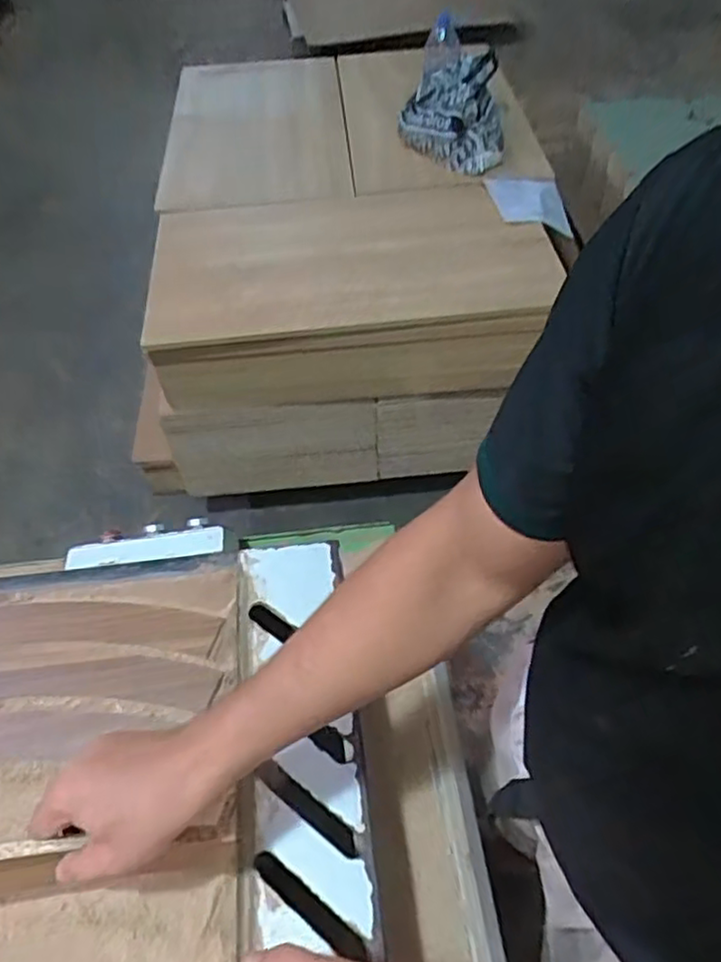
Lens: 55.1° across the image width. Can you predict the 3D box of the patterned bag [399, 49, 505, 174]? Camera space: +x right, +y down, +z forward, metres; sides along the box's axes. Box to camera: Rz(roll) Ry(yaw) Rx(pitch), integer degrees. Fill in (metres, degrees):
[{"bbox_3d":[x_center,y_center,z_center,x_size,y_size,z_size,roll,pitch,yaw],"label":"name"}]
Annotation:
[{"bbox_3d":[0.225,-0.939,1.729,0.251,0.151,0.349,-5,52,-3],"label":"patterned bag"}]

